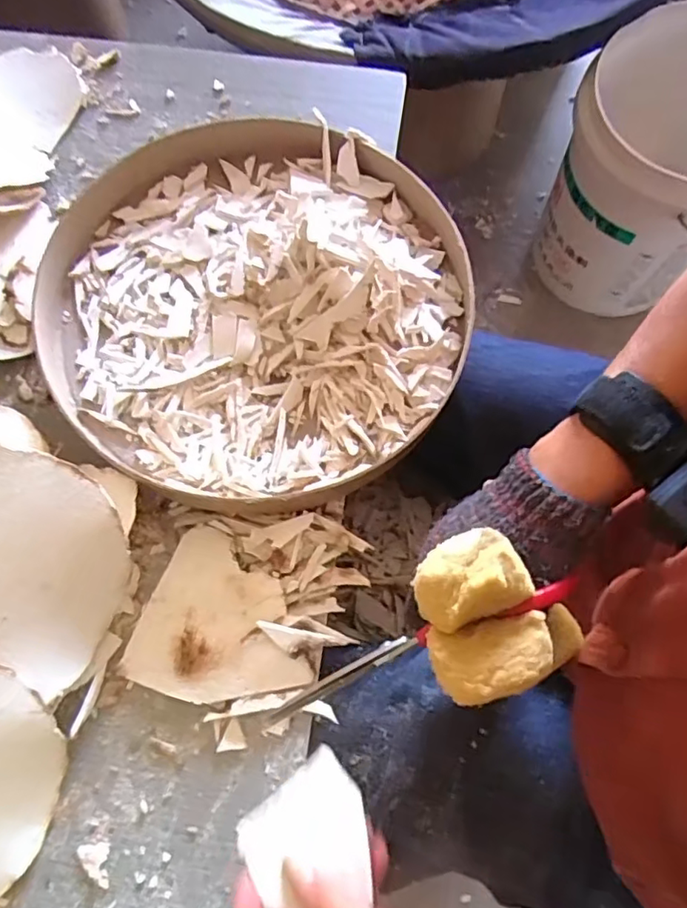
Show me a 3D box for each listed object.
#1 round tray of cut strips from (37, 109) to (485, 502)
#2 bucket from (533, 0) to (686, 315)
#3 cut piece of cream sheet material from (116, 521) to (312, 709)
[{"bbox_3d":[-0.064,-0.114,0.433,0.300,0.044,0.293,0,75,2],"label":"round tray of cut strips"},{"bbox_3d":[0.448,-0.406,0.884,0.258,0.333,0.263,36,79,10],"label":"bucket"},{"bbox_3d":[-0.075,0.114,0.392,0.112,0.011,0.103,21,77,7],"label":"cut piece of cream sheet material"}]

